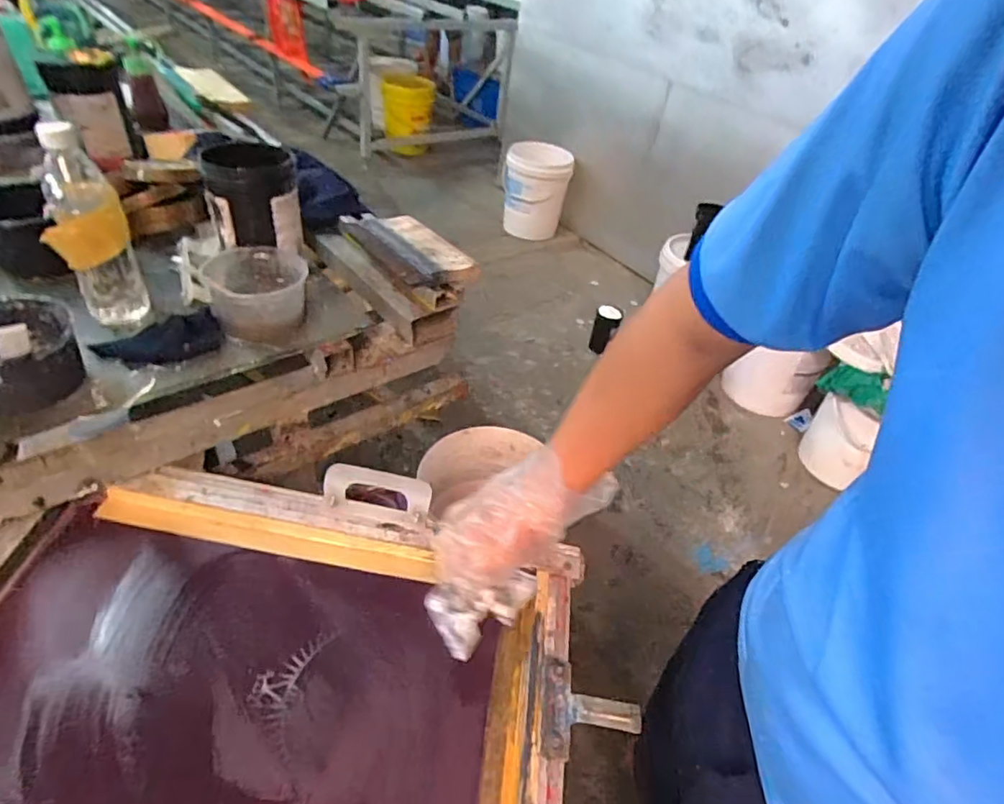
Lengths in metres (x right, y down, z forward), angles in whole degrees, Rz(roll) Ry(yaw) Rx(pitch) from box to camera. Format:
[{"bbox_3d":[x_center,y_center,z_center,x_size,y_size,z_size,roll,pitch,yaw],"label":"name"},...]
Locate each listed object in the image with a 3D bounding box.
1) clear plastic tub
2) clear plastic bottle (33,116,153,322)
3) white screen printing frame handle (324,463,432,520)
[{"bbox_3d":[-0.289,-0.131,0.680,0.099,0.068,0.105,-3,42,-14],"label":"clear plastic tub"},{"bbox_3d":[-0.446,-0.185,0.619,0.076,0.202,0.079,-19,48,-29],"label":"clear plastic bottle"},{"bbox_3d":[-0.137,0.098,0.635,0.116,0.010,0.046,11,86,0],"label":"white screen printing frame handle"}]

